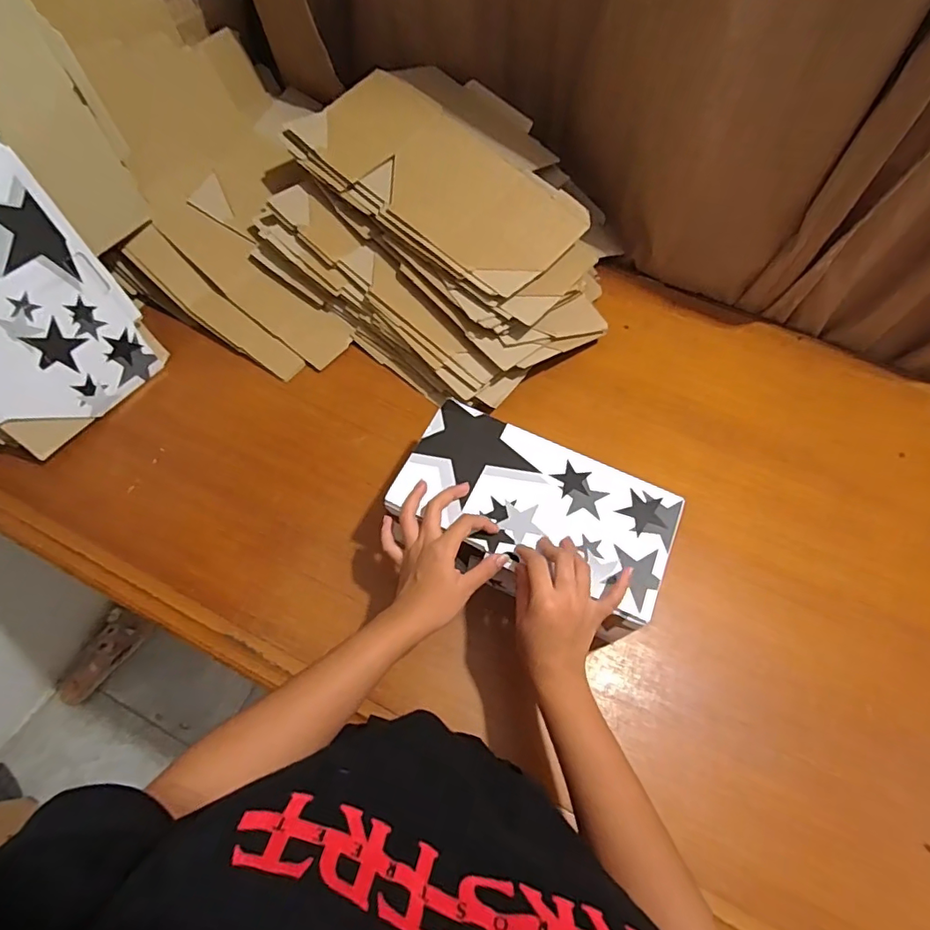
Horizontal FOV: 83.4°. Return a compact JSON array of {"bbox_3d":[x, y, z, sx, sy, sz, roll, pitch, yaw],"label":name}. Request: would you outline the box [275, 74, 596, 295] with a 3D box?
[{"bbox_3d":[-0.037,-0.393,0.709,0.392,0.020,0.179,40,77,7],"label":"box"}]

